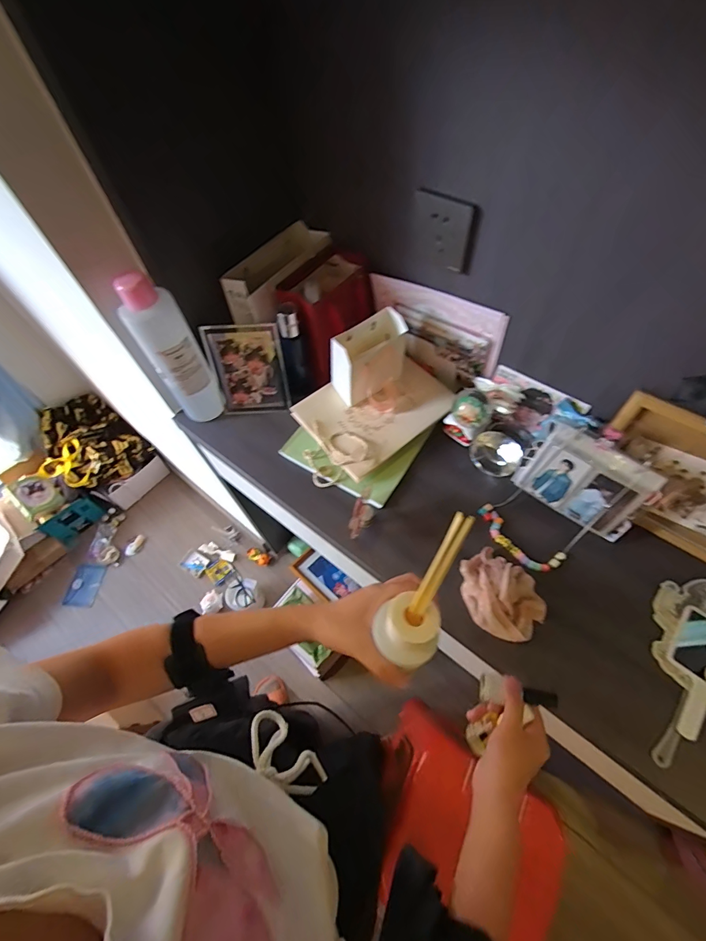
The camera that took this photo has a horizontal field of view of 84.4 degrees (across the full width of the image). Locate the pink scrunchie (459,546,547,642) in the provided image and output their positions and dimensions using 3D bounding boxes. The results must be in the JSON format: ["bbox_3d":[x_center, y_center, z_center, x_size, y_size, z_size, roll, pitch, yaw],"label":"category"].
[{"bbox_3d":[0.204,0.163,0.531,0.099,0.039,0.130,-18,60,-6],"label":"pink scrunchie"}]

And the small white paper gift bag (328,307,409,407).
[{"bbox_3d":[0.034,-0.180,0.650,0.128,0.118,0.073,-25,61,-10],"label":"small white paper gift bag"}]

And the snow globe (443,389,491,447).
[{"bbox_3d":[0.193,-0.092,0.649,0.066,0.073,0.065,34,68,21],"label":"snow globe"}]

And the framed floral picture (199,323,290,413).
[{"bbox_3d":[-0.186,-0.177,0.690,0.127,0.161,0.015,-3,41,0],"label":"framed floral picture"}]

